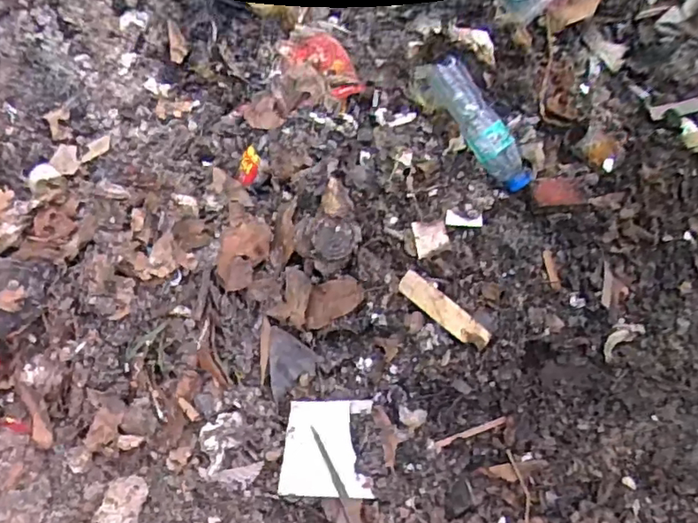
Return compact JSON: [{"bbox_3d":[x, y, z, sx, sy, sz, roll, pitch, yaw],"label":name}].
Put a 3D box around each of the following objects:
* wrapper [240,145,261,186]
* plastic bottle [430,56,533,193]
[{"bbox_3d":[-0.151,-0.144,0.920,0.034,0.018,0.055,28,110,14],"label":"wrapper"},{"bbox_3d":[0.218,-0.222,0.980,0.066,0.060,0.240,-34,91,-18],"label":"plastic bottle"}]

